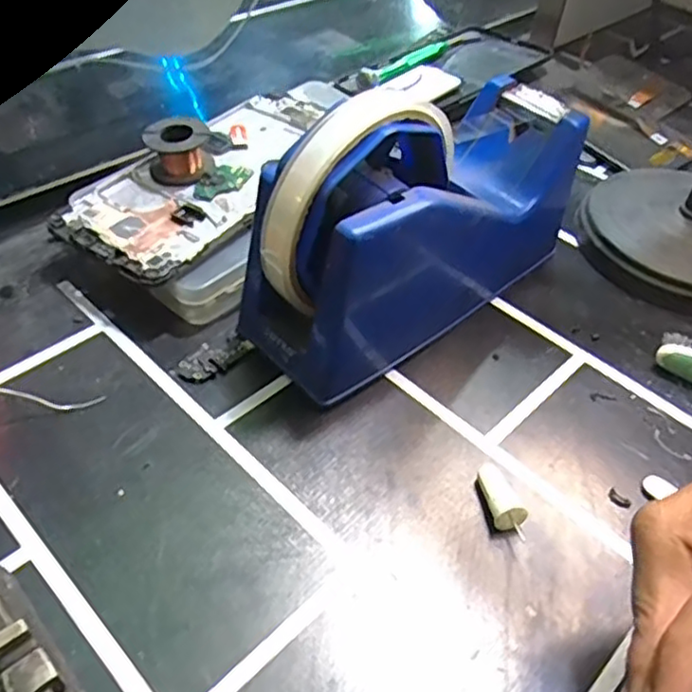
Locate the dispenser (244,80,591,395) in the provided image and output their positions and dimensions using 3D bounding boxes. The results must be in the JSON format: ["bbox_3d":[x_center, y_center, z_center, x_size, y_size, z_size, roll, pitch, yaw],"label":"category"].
[{"bbox_3d":[0.033,-0.056,0.272,0.162,0.104,0.053,-31,54,-30],"label":"dispenser"}]

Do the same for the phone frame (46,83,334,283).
[{"bbox_3d":[-0.060,-0.084,0.319,0.074,0.004,0.151,30,55,25],"label":"phone frame"}]

